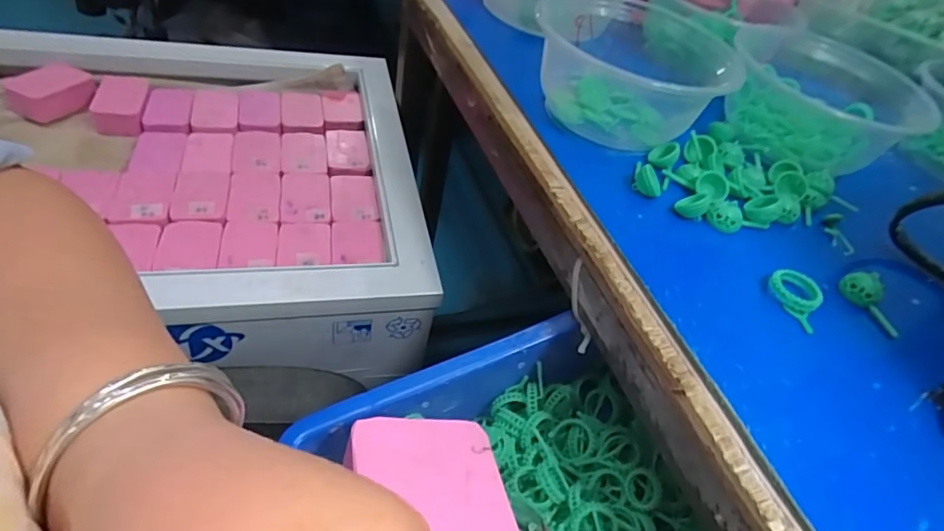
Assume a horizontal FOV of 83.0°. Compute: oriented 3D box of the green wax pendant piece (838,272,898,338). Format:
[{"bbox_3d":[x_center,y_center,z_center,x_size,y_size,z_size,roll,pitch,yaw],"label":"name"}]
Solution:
[{"bbox_3d":[0.214,0.021,0.284,0.015,0.013,0.037,-12,65,-16],"label":"green wax pendant piece"}]

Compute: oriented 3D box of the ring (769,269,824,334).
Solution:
[{"bbox_3d":[0.170,0.016,0.275,0.021,0.009,0.033,-11,51,-24],"label":"ring"}]

